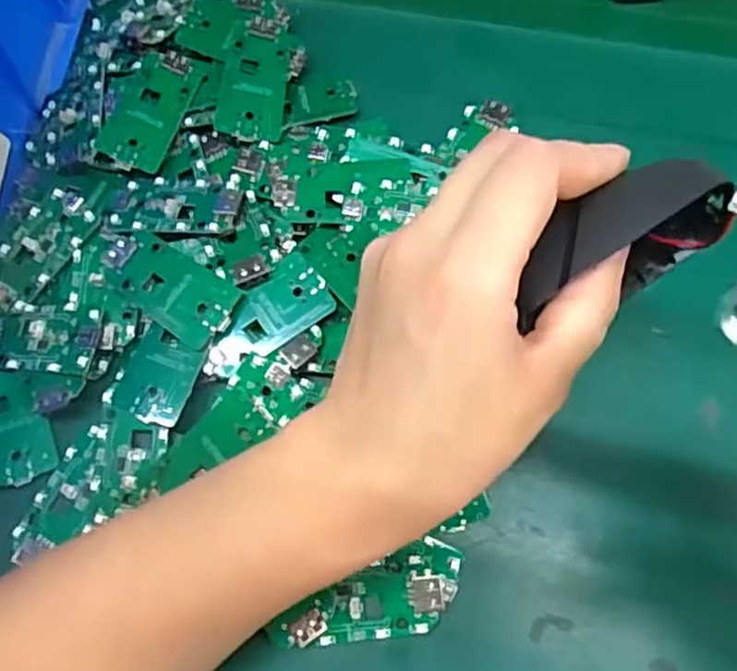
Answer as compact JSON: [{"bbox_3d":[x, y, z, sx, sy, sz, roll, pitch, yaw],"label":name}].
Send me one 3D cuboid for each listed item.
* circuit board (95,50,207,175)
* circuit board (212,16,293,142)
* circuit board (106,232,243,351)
[{"bbox_3d":[-0.109,-0.112,0.337,0.034,0.004,0.062,22,77,-1],"label":"circuit board"},{"bbox_3d":[-0.055,-0.128,0.338,0.032,0.005,0.065,12,81,-10],"label":"circuit board"},{"bbox_3d":[-0.085,-0.020,0.297,0.057,0.004,0.030,34,86,15],"label":"circuit board"}]

